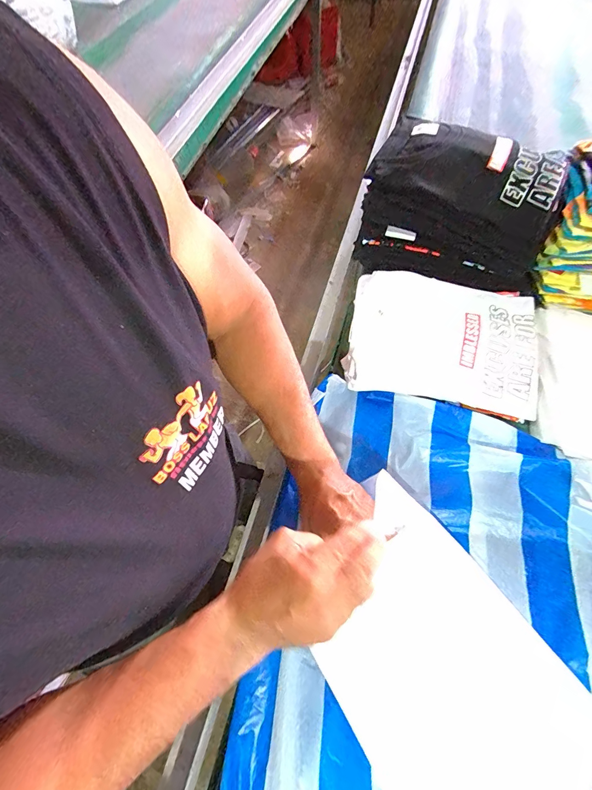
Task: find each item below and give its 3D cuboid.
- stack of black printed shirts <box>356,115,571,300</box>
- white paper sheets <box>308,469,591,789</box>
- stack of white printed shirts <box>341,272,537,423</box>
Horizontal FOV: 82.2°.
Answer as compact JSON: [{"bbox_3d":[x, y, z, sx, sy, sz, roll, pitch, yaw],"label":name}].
[{"bbox_3d":[0.274,-0.302,0.579,0.306,0.177,0.162,20,65,12],"label":"stack of black printed shirts"},{"bbox_3d":[0.148,0.292,0.367,0.230,0.030,0.342,-36,74,-16],"label":"white paper sheets"},{"bbox_3d":[0.236,-0.096,0.559,0.292,0.058,0.230,10,64,7],"label":"stack of white printed shirts"}]

